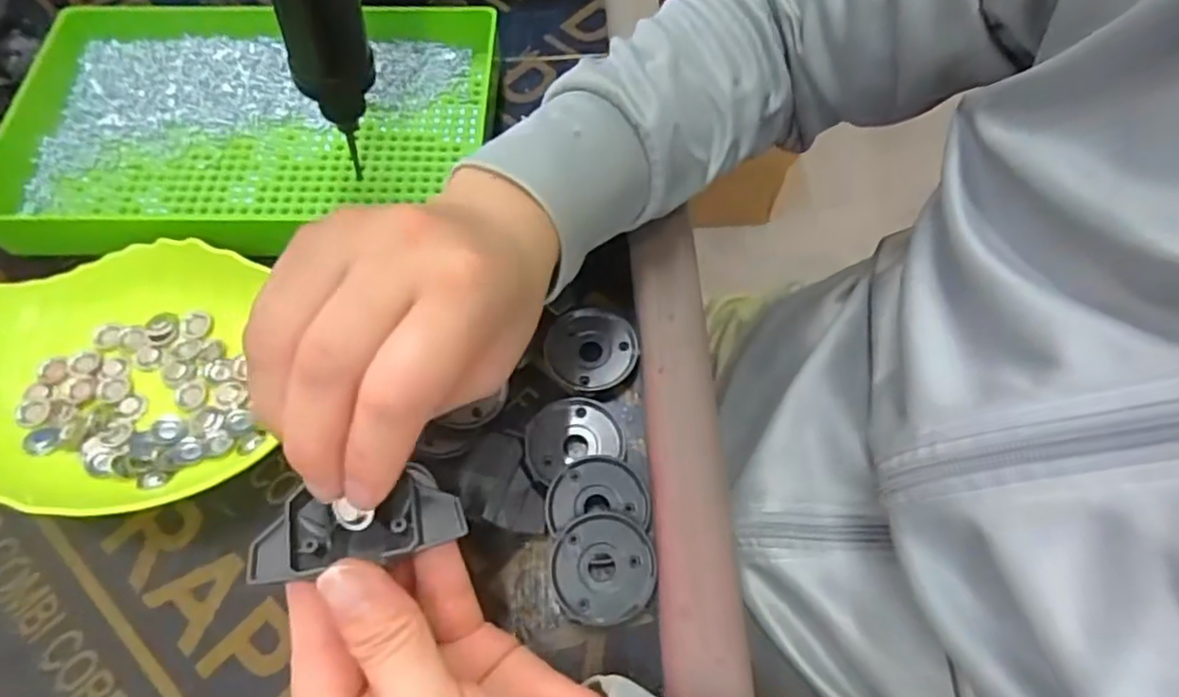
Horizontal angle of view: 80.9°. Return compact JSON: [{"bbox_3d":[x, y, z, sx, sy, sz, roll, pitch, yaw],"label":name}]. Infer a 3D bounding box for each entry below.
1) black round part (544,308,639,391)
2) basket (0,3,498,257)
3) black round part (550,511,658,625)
[{"bbox_3d":[0.001,0.000,0.321,0.042,0.004,0.040,0,64,1],"label":"black round part"},{"bbox_3d":[-0.181,-0.115,0.360,0.249,0.030,0.149,0,64,1],"label":"basket"},{"bbox_3d":[0.006,0.086,0.273,0.040,0.007,0.040,0,64,1],"label":"black round part"}]

